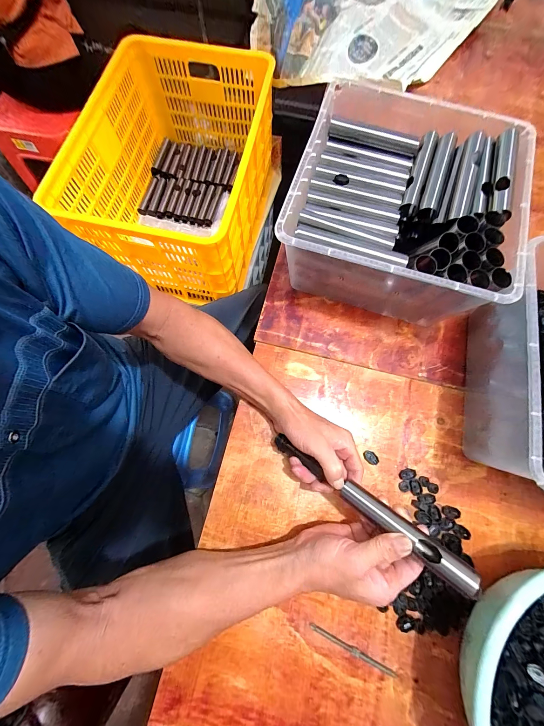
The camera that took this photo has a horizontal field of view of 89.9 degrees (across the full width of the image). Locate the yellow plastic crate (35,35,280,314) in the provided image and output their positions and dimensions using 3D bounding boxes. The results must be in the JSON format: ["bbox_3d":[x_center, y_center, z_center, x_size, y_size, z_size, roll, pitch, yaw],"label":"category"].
[{"bbox_3d":[-0.251,-0.534,0.789,0.423,0.311,0.616,11,74,3],"label":"yellow plastic crate"}]

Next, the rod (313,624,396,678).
[{"bbox_3d":[0.099,0.351,0.332,0.111,0.004,0.009,25,75,6],"label":"rod"}]

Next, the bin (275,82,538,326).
[{"bbox_3d":[0.188,-0.229,0.429,0.299,0.146,0.302,17,74,4],"label":"bin"}]

